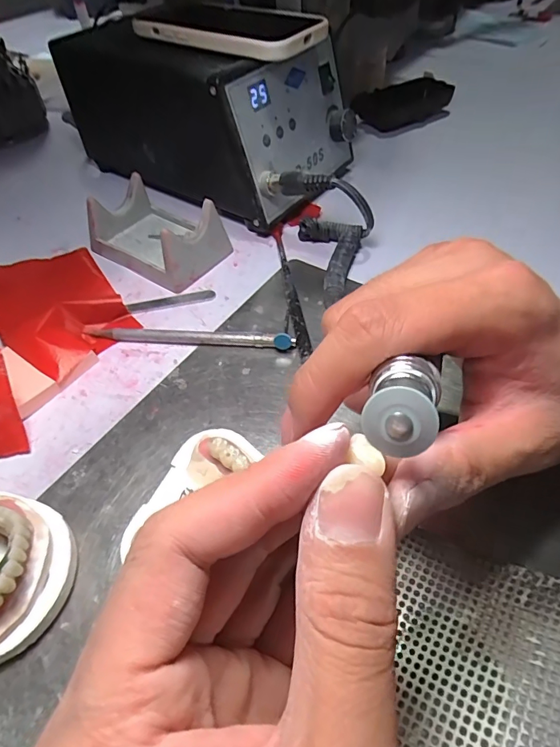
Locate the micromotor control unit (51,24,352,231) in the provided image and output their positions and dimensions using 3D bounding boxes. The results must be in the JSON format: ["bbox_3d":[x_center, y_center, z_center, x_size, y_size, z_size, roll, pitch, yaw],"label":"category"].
[{"bbox_3d":[-0.064,-0.233,0.399,0.229,0.112,0.138,27,57,23],"label":"micromotor control unit"}]

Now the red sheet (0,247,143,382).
[{"bbox_3d":[-0.160,-0.053,0.316,0.080,0.019,0.138,-29,55,-20],"label":"red sheet"}]

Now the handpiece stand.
[{"bbox_3d":[-0.095,-0.111,0.346,0.096,0.042,0.062,29,57,24],"label":"handpiece stand"}]

